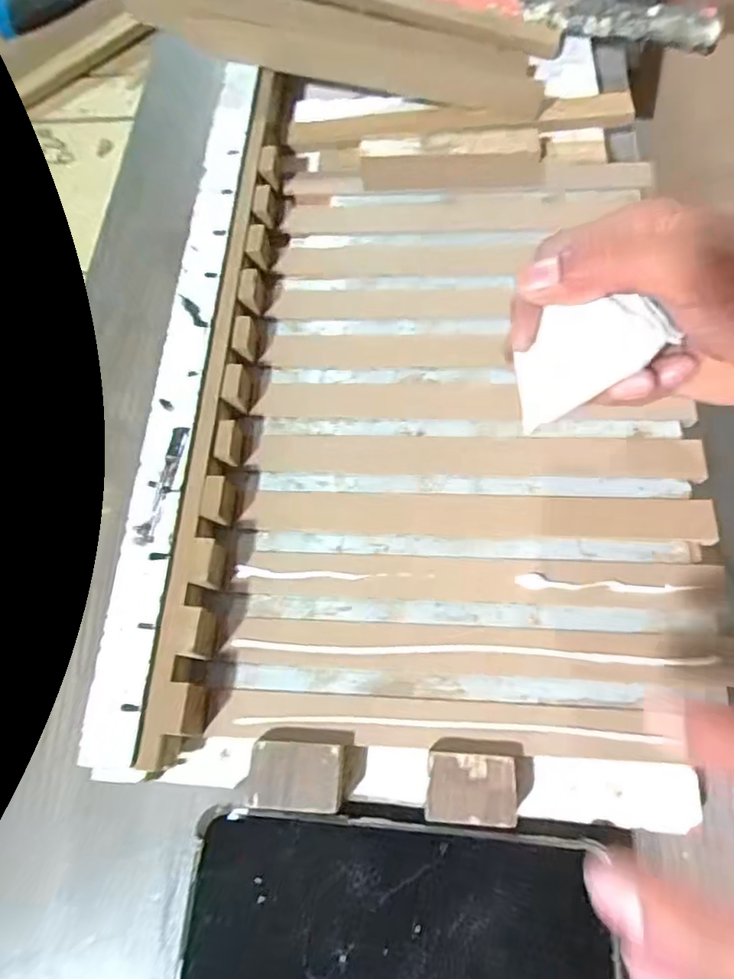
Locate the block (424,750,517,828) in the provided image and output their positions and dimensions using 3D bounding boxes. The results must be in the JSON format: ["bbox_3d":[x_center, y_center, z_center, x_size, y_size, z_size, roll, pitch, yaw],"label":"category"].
[{"bbox_3d":[0.042,0.121,0.237,0.035,0.012,0.025,3,69,5],"label":"block"}]

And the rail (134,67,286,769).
[{"bbox_3d":[-0.072,-0.081,0.315,0.023,0.023,0.412,2,69,5],"label":"rail"}]

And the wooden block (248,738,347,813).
[{"bbox_3d":[-0.030,0.119,0.243,0.039,0.009,0.025,2,69,5],"label":"wooden block"}]

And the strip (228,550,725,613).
[{"bbox_3d":[0.048,0.042,0.274,0.223,0.004,0.021,1,68,6],"label":"strip"}]

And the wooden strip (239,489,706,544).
[{"bbox_3d":[0.048,0.012,0.286,0.229,0.004,0.022,2,68,6],"label":"wooden strip"}]

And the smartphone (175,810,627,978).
[{"bbox_3d":[0.012,0.170,0.220,0.159,0.011,0.076,4,69,6],"label":"smartphone"}]

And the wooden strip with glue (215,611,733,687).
[{"bbox_3d":[0.045,0.071,0.258,0.226,0.013,0.022,2,69,5],"label":"wooden strip with glue"}]

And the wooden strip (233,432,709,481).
[{"bbox_3d":[0.052,-0.019,0.293,0.227,0.011,0.023,2,69,5],"label":"wooden strip"}]

